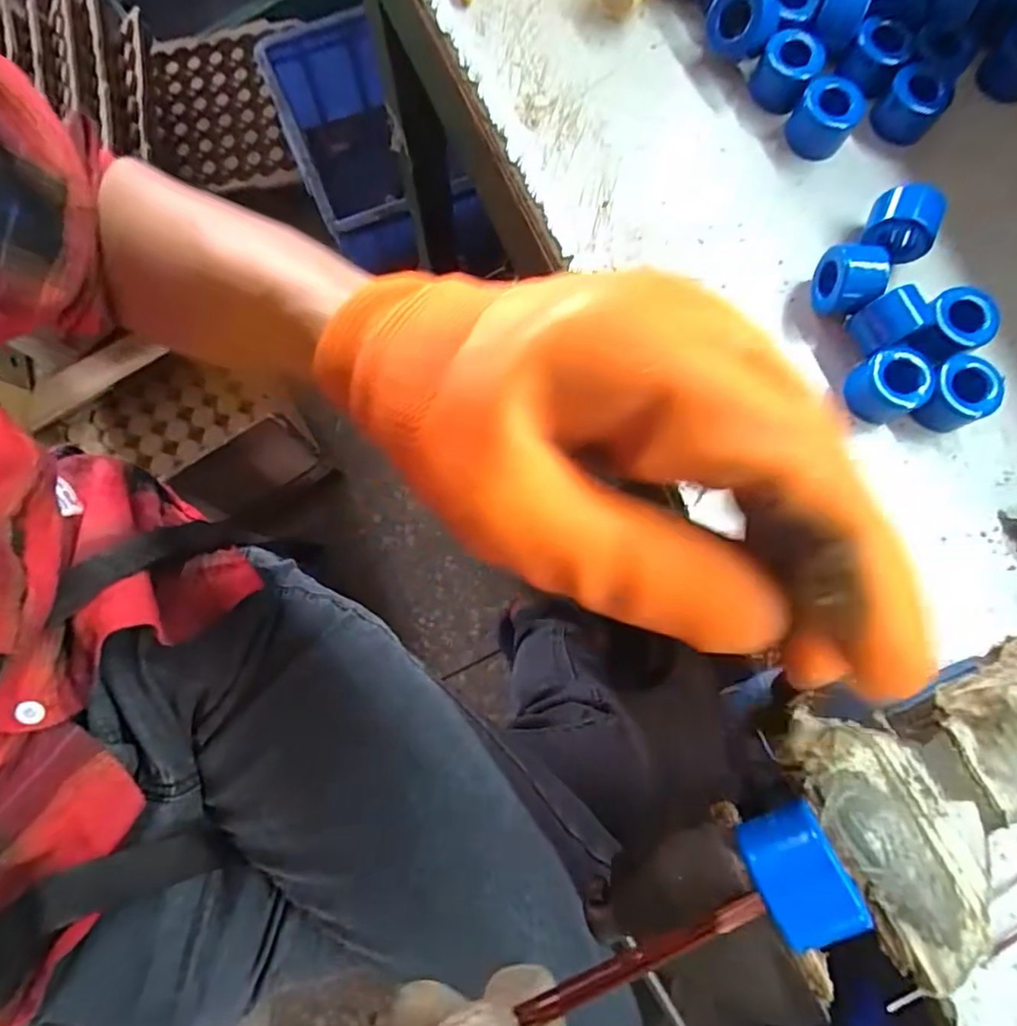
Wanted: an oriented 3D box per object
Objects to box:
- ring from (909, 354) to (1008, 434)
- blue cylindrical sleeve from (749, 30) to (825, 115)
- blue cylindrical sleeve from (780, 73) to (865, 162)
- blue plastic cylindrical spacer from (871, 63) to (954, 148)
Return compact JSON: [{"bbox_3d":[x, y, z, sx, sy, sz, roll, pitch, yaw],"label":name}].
[{"bbox_3d":[0.186,-0.049,0.250,0.033,0.017,0.026,-26,80,-5],"label":"ring"},{"bbox_3d":[0.132,-0.210,0.284,0.026,0.017,0.032,35,81,6],"label":"blue cylindrical sleeve"},{"bbox_3d":[0.146,-0.182,0.277,0.028,0.019,0.026,0,79,0],"label":"blue cylindrical sleeve"},{"bbox_3d":[0.192,-0.195,0.287,0.028,0.022,0.024,35,81,6],"label":"blue plastic cylindrical spacer"}]

